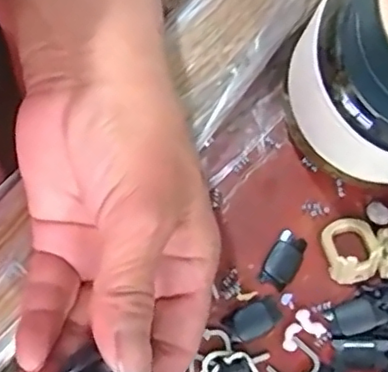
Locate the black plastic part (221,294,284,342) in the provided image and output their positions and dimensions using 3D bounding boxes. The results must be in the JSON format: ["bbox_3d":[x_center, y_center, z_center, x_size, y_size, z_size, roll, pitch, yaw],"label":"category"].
[{"bbox_3d":[0.025,0.056,0.252,0.024,0.004,0.014,-30,82,-7],"label":"black plastic part"}]

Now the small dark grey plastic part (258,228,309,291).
[{"bbox_3d":[0.038,0.031,0.256,0.014,0.004,0.024,29,80,3],"label":"small dark grey plastic part"}]

